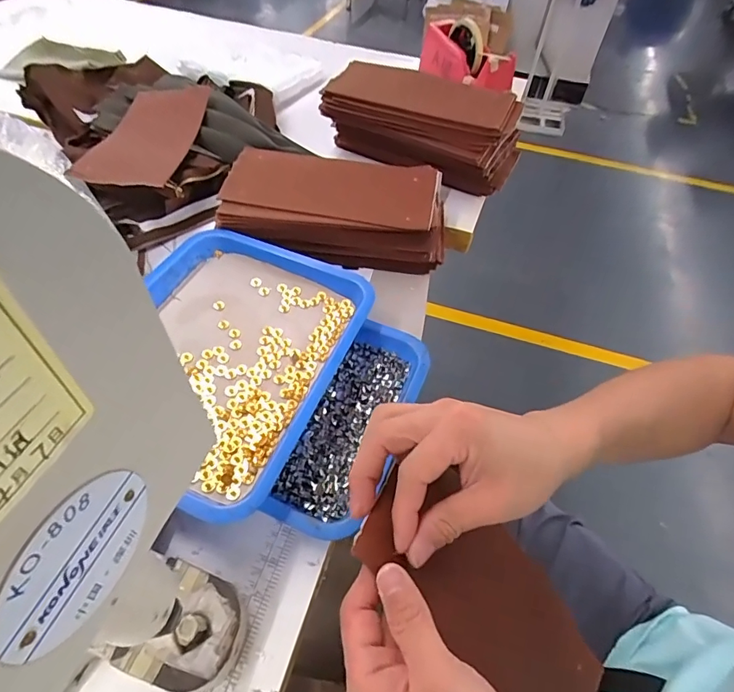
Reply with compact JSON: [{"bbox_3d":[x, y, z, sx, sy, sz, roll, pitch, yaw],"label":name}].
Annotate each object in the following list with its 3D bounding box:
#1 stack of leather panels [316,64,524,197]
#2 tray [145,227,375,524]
[{"bbox_3d":[0.084,-0.327,0.683,0.270,0.100,0.133,22,53,13],"label":"stack of leather panels"},{"bbox_3d":[-0.140,0.003,0.443,0.215,0.033,0.273,20,53,11],"label":"tray"}]

